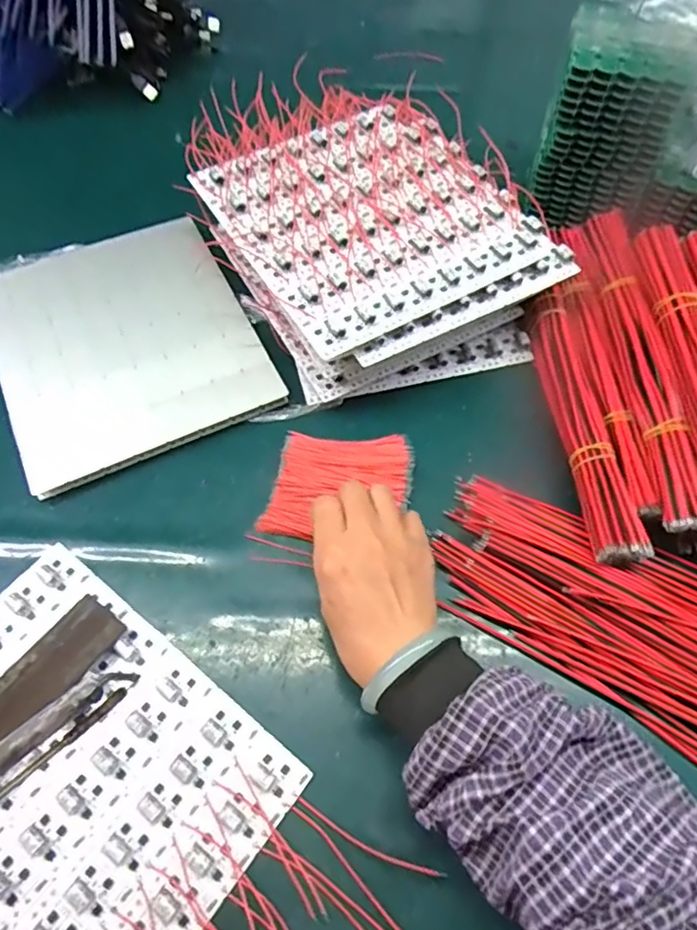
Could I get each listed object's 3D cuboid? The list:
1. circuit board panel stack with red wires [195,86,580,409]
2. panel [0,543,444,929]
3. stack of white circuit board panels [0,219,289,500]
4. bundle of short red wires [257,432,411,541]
[{"bbox_3d":[0.010,-0.214,0.533,0.236,0.087,0.330,-27,65,-14],"label":"circuit board panel stack with red wires"},{"bbox_3d":[-0.146,0.210,0.326,0.317,0.030,0.203,36,67,17],"label":"panel"},{"bbox_3d":[-0.190,-0.108,0.489,0.199,0.018,0.231,-25,68,-12],"label":"stack of white circuit board panels"},{"bbox_3d":[-0.007,0.012,0.443,0.107,0.016,0.085,3,64,3],"label":"bundle of short red wires"}]

